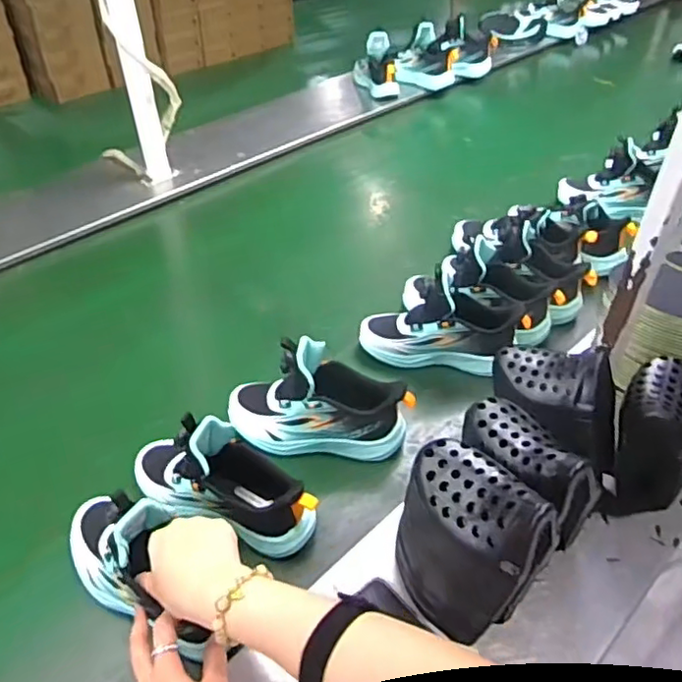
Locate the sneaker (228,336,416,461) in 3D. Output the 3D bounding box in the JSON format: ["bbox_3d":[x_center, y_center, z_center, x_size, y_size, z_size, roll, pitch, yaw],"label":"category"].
[{"bbox_3d":[-0.026,0.068,0.727,0.221,0.112,0.089,0,43,1],"label":"sneaker"}]

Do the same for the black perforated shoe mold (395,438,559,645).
[{"bbox_3d":[0.112,0.178,0.539,0.085,0.167,0.133,-18,45,-18],"label":"black perforated shoe mold"}]

